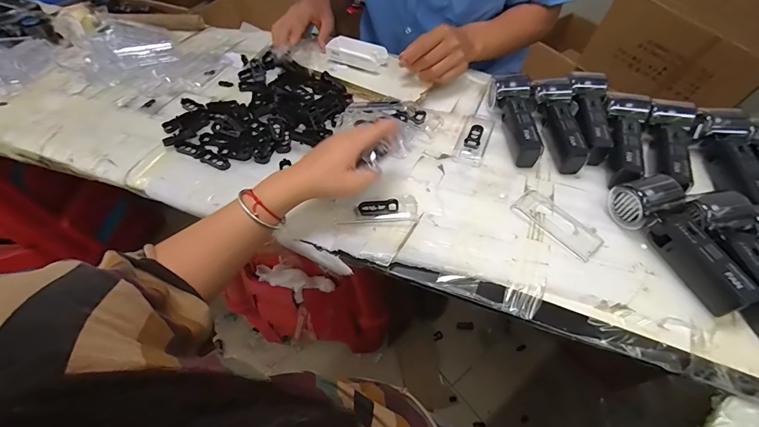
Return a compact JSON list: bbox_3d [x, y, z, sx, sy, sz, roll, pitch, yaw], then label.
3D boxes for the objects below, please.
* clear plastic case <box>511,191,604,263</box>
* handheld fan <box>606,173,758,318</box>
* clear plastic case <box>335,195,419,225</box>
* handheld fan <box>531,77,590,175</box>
[{"bbox_3d":[0.221,0.011,0.440,0.044,0.006,0.105,-36,62,-20],"label":"clear plastic case"},{"bbox_3d":[0.336,0.032,0.397,0.061,0.047,0.160,-15,57,-8],"label":"handheld fan"},{"bbox_3d":[-0.001,-0.005,0.454,0.101,0.012,0.039,-1,56,1],"label":"clear plastic case"},{"bbox_3d":[0.257,-0.132,0.518,0.058,0.041,0.156,6,56,6],"label":"handheld fan"}]

